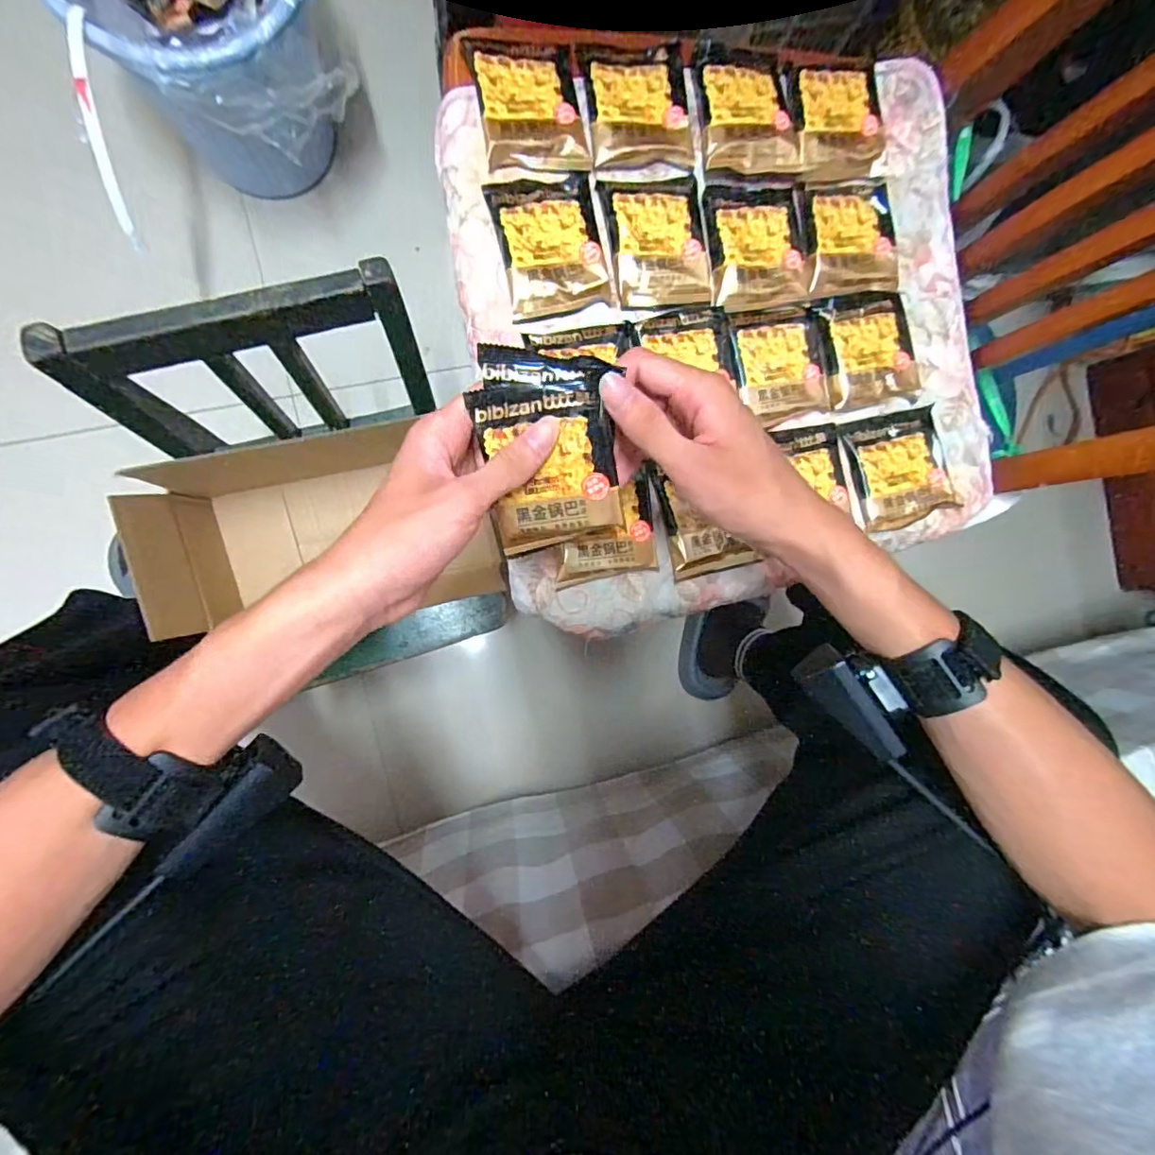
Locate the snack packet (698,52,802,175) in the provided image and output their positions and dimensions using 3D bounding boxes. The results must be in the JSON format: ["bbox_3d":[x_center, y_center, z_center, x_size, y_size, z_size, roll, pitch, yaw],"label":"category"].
[{"bbox_3d":[0.131,-0.352,0.408,0.078,0.010,0.088,-4,92,-9],"label":"snack packet"}]

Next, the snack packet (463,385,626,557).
[{"bbox_3d":[-0.015,-0.061,0.303,0.072,0.014,0.090,-5,110,14],"label":"snack packet"}]

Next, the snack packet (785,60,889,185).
[{"bbox_3d":[0.205,-0.357,0.425,0.077,0.010,0.086,-11,93,-9],"label":"snack packet"}]

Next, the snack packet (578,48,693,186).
[{"bbox_3d":[0.043,-0.341,0.399,0.075,0.021,0.084,-12,93,-9],"label":"snack packet"}]

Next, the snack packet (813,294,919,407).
[{"bbox_3d":[0.232,-0.181,0.433,0.079,0.010,0.081,-13,93,-9],"label":"snack packet"}]

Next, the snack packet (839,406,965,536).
[{"bbox_3d":[0.260,-0.089,0.435,0.077,0.019,0.089,-18,94,-8],"label":"snack packet"}]

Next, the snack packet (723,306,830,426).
[{"bbox_3d":[0.156,-0.165,0.418,0.074,0.009,0.085,-14,93,-9],"label":"snack packet"}]

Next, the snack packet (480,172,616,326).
[{"bbox_3d":[-0.017,-0.238,0.385,0.075,0.014,0.098,-14,93,-9],"label":"snack packet"}]

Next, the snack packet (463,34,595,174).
[{"bbox_3d":[-0.033,-0.332,0.381,0.073,0.018,0.082,-12,93,-9],"label":"snack packet"}]

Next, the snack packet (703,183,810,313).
[{"bbox_3d":[0.139,-0.253,0.414,0.078,0.011,0.094,-5,92,-9],"label":"snack packet"}]

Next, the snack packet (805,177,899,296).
[{"bbox_3d":[0.217,-0.271,0.427,0.077,0.011,0.085,-9,92,-9],"label":"snack packet"}]

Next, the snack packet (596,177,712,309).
[{"bbox_3d":[0.060,-0.248,0.401,0.077,0.016,0.091,-8,92,-9],"label":"snack packet"}]

